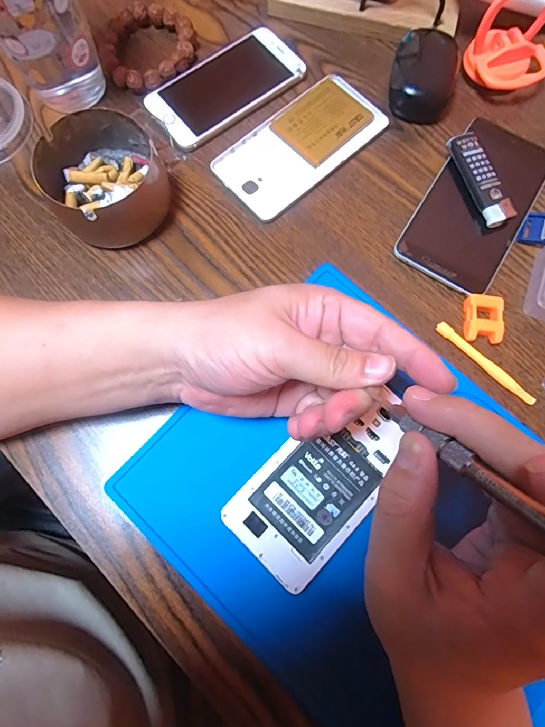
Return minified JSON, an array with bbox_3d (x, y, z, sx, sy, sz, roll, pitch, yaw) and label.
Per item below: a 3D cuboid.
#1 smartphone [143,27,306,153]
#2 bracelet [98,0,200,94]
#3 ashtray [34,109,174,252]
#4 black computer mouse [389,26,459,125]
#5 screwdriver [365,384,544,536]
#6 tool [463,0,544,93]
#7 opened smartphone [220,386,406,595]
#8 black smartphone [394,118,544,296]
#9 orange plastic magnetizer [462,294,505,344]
[{"bbox_3d":[-0.041,-0.241,0.345,0.136,0.007,0.068,-37,80,-9],"label":"smartphone"},{"bbox_3d":[-0.109,-0.280,0.351,0.085,0.017,0.081,0,76,-1],"label":"bracelet"},{"bbox_3d":[-0.127,-0.137,0.301,0.088,0.046,0.081,0,76,-1],"label":"ashtray"},{"bbox_3d":[0.130,-0.252,0.342,0.051,0.028,0.082,13,77,2],"label":"black computer mouse"},{"bbox_3d":[0.071,0.036,0.149,0.008,0.005,0.084,-35,36,-8],"label":"screwdriver"},{"bbox_3d":[0.199,-0.260,0.324,0.061,0.068,0.045,-10,77,-3],"label":"tool"},{"bbox_3d":[0.037,0.076,0.268,0.069,0.012,0.136,44,80,9],"label":"opened smartphone"},{"bbox_3d":[0.165,-0.129,0.316,0.076,0.013,0.149,33,79,8],"label":"black smartphone"},{"bbox_3d":[0.156,-0.032,0.295,0.026,0.013,0.034,8,77,1],"label":"orange plastic magnetizer"}]

